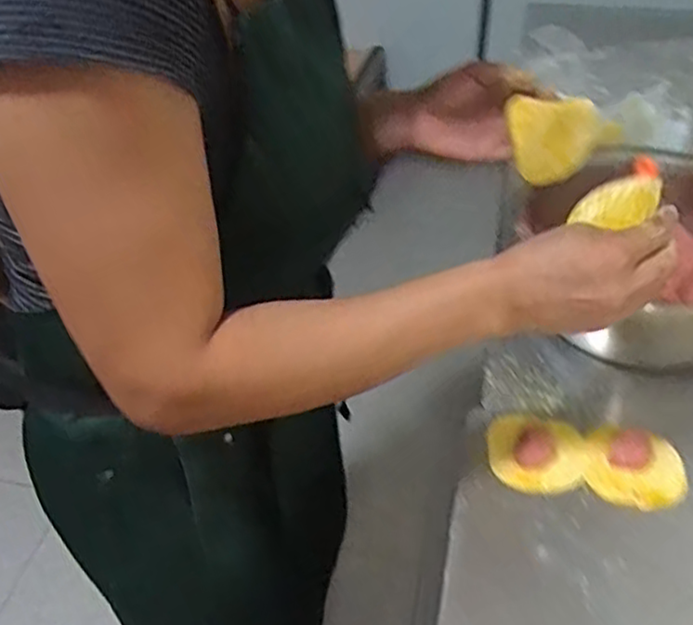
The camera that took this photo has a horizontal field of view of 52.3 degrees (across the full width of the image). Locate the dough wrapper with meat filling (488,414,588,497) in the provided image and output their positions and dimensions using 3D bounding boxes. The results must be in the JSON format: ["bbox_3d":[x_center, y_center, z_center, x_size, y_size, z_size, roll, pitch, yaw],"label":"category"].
[{"bbox_3d":[0.169,0.126,0.626,0.082,0.012,0.083,5,41,8],"label":"dough wrapper with meat filling"}]

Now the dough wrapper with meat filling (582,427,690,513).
[{"bbox_3d":[0.250,0.135,0.610,0.080,0.018,0.069,8,42,12],"label":"dough wrapper with meat filling"}]

